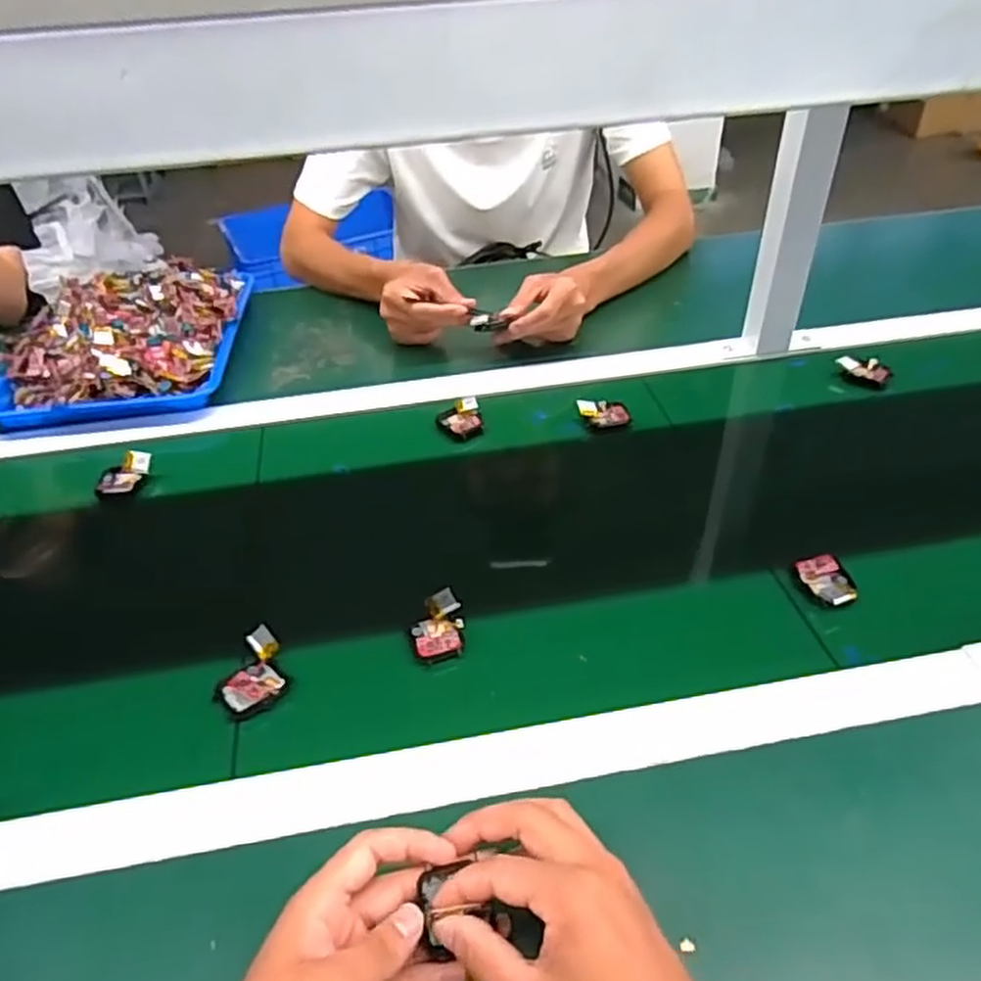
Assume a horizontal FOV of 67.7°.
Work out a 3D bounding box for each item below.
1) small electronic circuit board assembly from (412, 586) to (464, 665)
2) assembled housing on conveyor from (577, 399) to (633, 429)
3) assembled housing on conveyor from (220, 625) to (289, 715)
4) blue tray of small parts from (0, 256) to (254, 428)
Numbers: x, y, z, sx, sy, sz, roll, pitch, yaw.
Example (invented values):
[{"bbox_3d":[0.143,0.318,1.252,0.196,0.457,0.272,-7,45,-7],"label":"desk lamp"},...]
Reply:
[{"bbox_3d":[-0.040,0.099,0.541,0.036,0.016,0.051,-7,41,-3],"label":"small electronic circuit board assembly"},{"bbox_3d":[0.115,-0.079,0.741,0.053,0.017,0.031,0,41,5],"label":"assembled housing on conveyor"},{"bbox_3d":[-0.169,0.127,0.513,0.046,0.020,0.053,-21,43,-18],"label":"assembled housing on conveyor"},{"bbox_3d":[-0.420,-0.183,0.844,0.242,0.069,0.271,-7,41,-3],"label":"blue tray of small parts"}]

